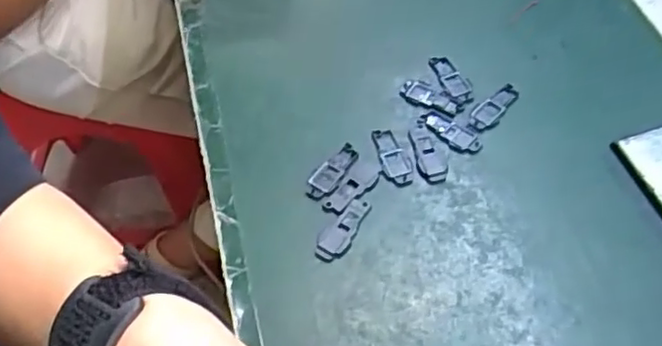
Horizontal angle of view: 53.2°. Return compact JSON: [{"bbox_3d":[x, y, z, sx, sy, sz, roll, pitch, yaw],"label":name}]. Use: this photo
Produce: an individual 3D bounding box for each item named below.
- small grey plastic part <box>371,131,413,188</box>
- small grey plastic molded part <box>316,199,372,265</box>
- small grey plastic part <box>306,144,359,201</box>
[{"bbox_3d":[0.035,-0.010,0.381,0.016,0.004,0.038,-12,54,-4],"label":"small grey plastic part"},{"bbox_3d":[0.007,0.030,0.356,0.015,0.007,0.040,26,60,21],"label":"small grey plastic molded part"},{"bbox_3d":[0.001,0.000,0.378,0.016,0.007,0.038,34,63,26],"label":"small grey plastic part"}]

